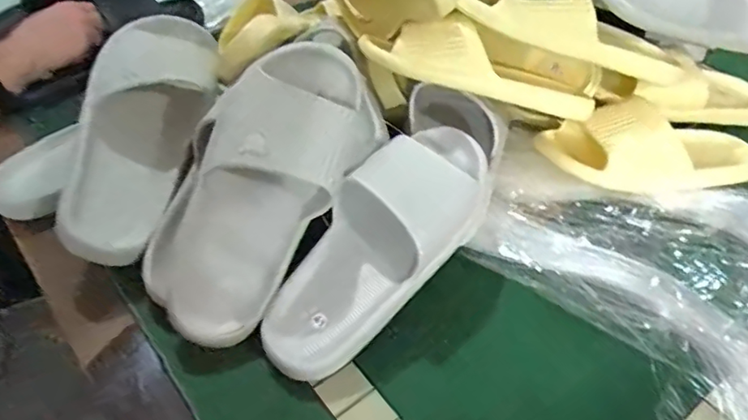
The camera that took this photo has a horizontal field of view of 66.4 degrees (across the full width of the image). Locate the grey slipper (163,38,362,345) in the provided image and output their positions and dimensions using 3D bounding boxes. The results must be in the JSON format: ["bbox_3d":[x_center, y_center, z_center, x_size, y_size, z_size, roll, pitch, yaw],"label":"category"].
[{"bbox_3d":[-0.099,-0.018,0.484,0.112,0.087,0.270,24,89,21],"label":"grey slipper"}]

